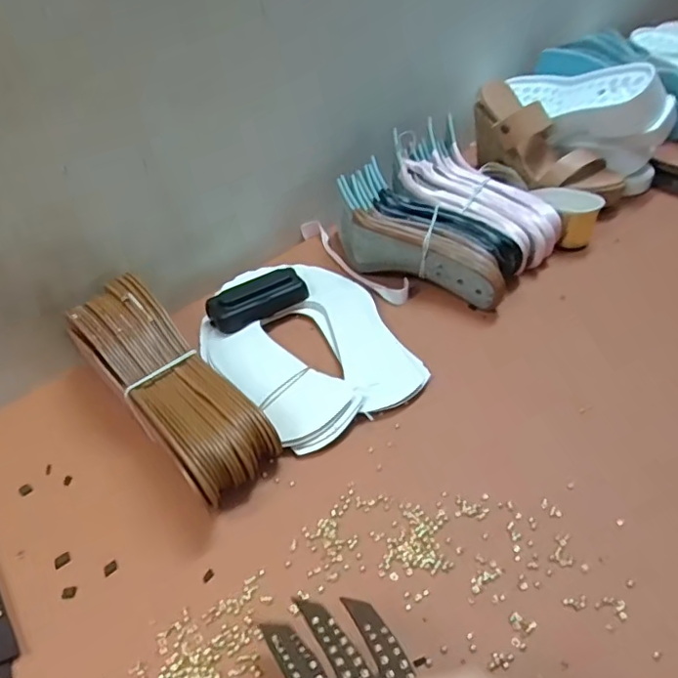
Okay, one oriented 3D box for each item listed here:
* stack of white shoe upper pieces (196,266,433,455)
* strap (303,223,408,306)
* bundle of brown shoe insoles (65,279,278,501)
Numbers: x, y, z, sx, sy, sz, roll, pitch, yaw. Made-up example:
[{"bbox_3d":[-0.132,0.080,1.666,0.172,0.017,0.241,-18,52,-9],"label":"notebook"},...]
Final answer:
[{"bbox_3d":[-0.042,-0.005,0.578,0.183,0.021,0.266,-19,44,-14],"label":"stack of white shoe upper pieces"},{"bbox_3d":[0.019,-0.097,0.686,0.032,0.020,0.192,-30,48,-24],"label":"strap"},{"bbox_3d":[-0.154,0.040,0.495,0.078,0.075,0.231,-34,49,-27],"label":"bundle of brown shoe insoles"}]

